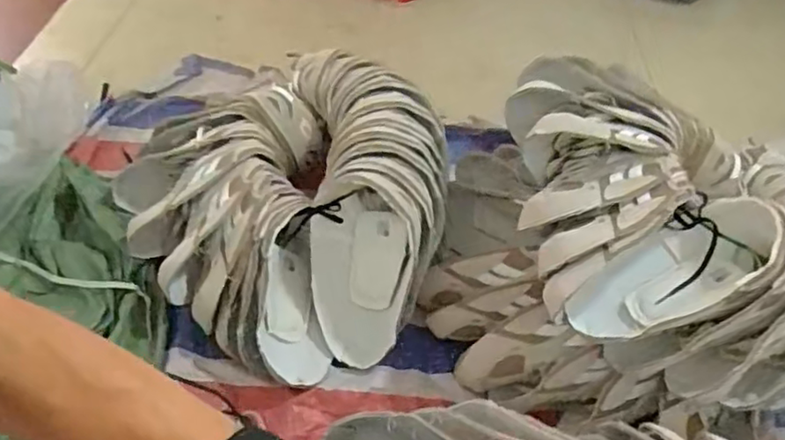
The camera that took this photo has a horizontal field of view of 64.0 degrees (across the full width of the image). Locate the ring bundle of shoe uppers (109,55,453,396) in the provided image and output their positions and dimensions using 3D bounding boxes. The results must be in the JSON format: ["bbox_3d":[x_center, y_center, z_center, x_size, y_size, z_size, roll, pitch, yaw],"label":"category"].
[{"bbox_3d":[-0.140,-0.044,0.912,0.450,0.178,0.437,3,46,-3],"label":"ring bundle of shoe uppers"}]

